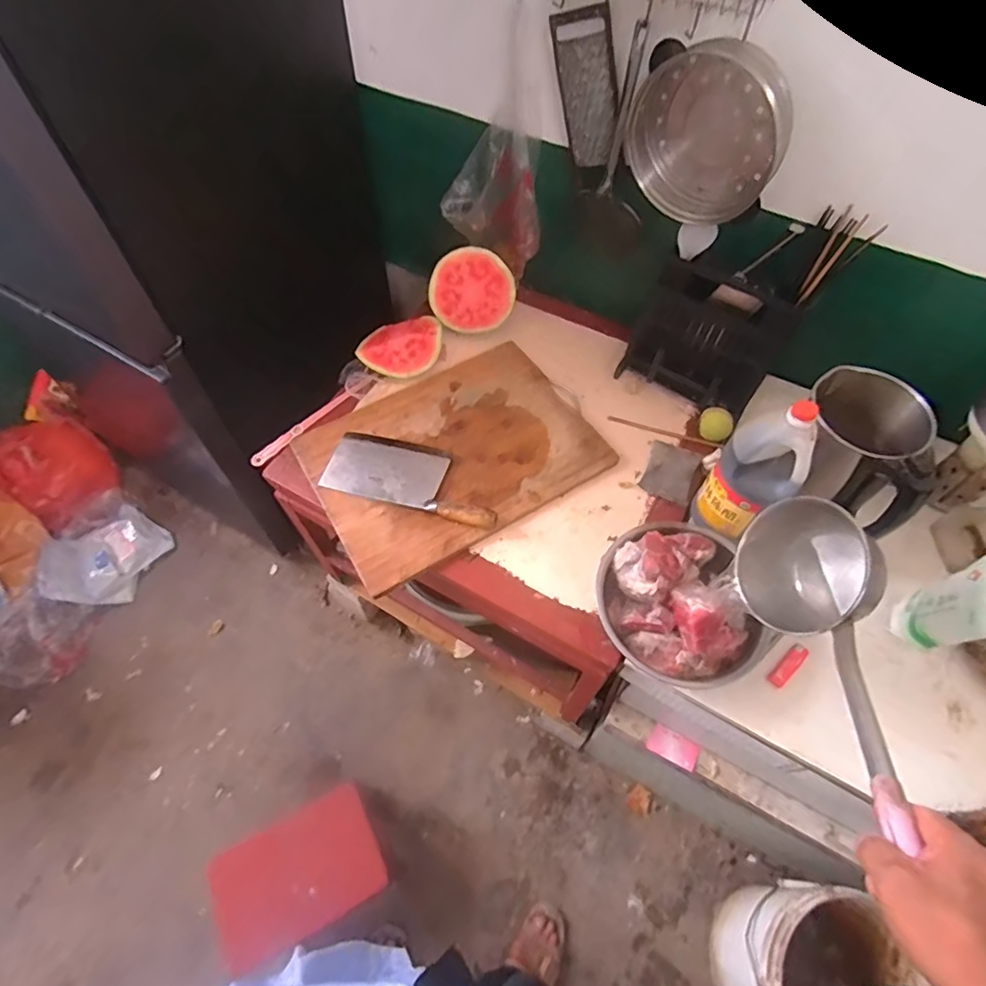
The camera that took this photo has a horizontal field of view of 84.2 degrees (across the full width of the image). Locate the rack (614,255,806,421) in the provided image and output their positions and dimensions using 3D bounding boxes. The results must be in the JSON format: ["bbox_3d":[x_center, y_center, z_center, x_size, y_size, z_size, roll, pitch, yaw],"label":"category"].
[{"bbox_3d":[0.384,-0.274,1.008,0.251,0.228,0.122,31,63,17],"label":"rack"}]

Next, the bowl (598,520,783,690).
[{"bbox_3d":[0.266,0.153,0.796,0.200,0.123,0.228,-13,59,-8],"label":"bowl"}]

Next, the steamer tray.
[{"bbox_3d":[0.316,-0.531,0.816,0.225,0.219,0.076,21,60,12],"label":"steamer tray"}]

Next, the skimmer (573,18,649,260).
[{"bbox_3d":[0.217,-0.560,0.940,0.127,0.385,0.063,11,59,6],"label":"skimmer"}]

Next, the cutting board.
[{"bbox_3d":[-0.072,-0.079,1.011,0.495,0.017,0.368,-27,63,-16],"label":"cutting board"}]

